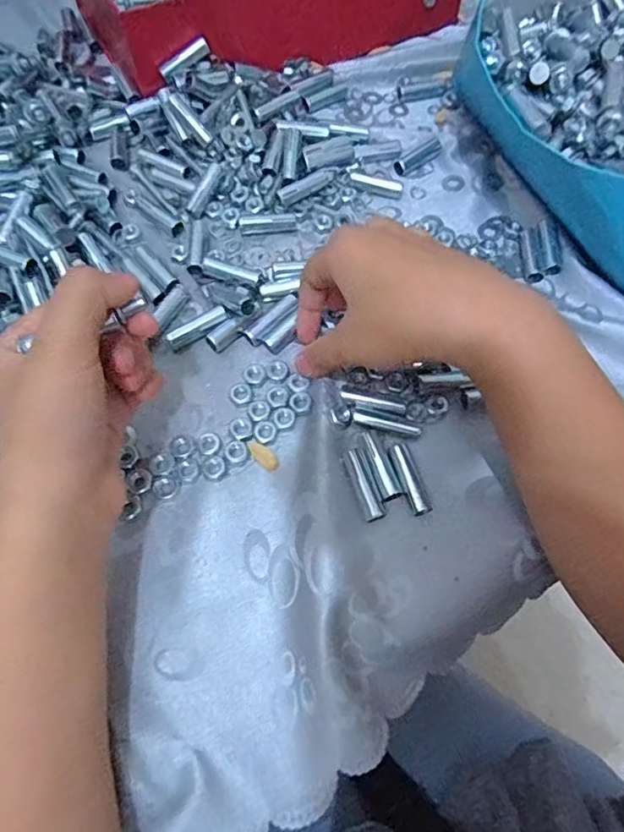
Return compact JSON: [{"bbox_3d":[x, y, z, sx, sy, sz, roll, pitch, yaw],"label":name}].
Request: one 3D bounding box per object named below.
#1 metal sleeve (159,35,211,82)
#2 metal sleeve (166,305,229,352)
[{"bbox_3d":[-0.092,-0.259,0.385,0.040,0.009,0.012,-30,67,9],"label":"metal sleeve"},{"bbox_3d":[-0.070,-0.054,0.326,0.039,0.010,0.009,-33,70,-15],"label":"metal sleeve"}]

